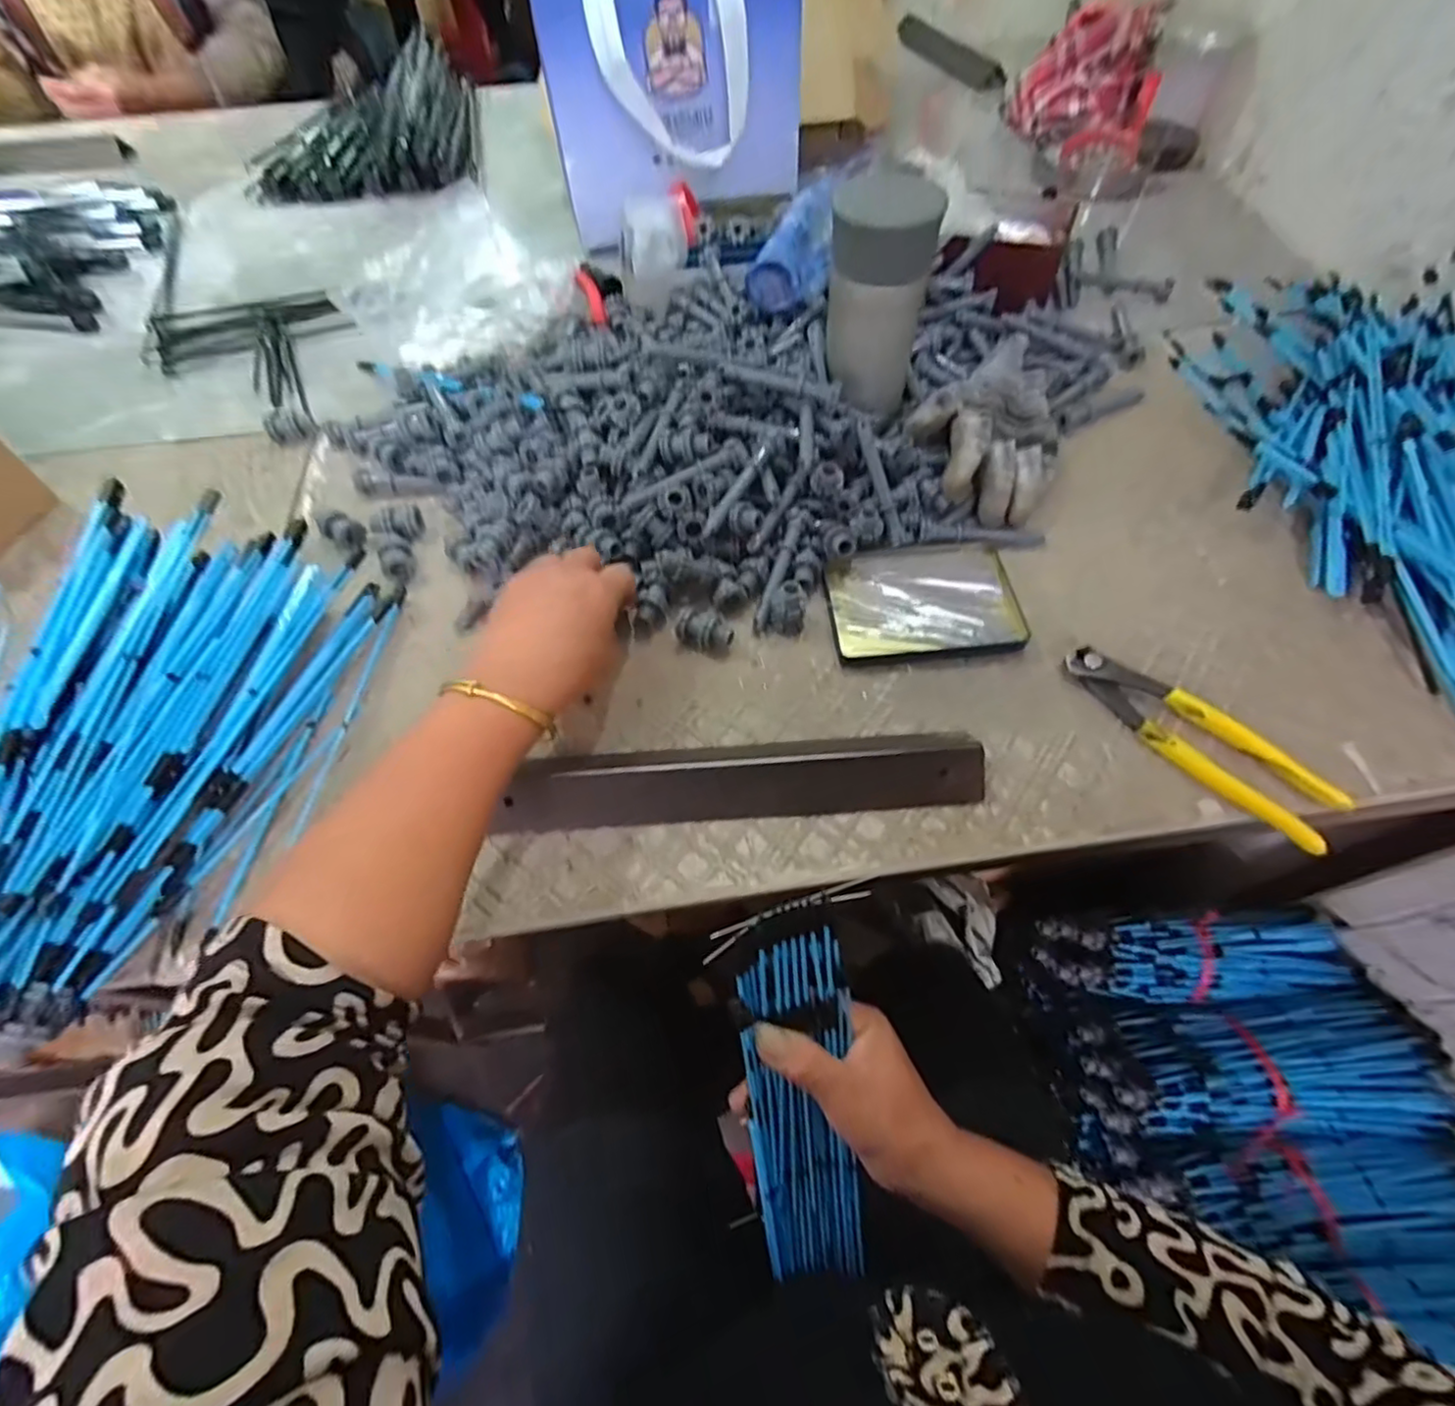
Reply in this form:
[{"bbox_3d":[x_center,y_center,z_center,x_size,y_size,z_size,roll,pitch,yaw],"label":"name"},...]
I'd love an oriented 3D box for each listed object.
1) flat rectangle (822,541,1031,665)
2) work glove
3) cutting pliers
[{"bbox_3d":[0.137,-0.075,0.466,0.128,0.017,0.097,-4,60,0],"label":"flat rectangle"},{"bbox_3d":[0.217,-0.224,0.525,0.118,0.040,0.180,29,65,17],"label":"work glove"},{"bbox_3d":[0.286,0.020,0.398,0.045,0.018,0.162,-37,66,-18],"label":"cutting pliers"}]

